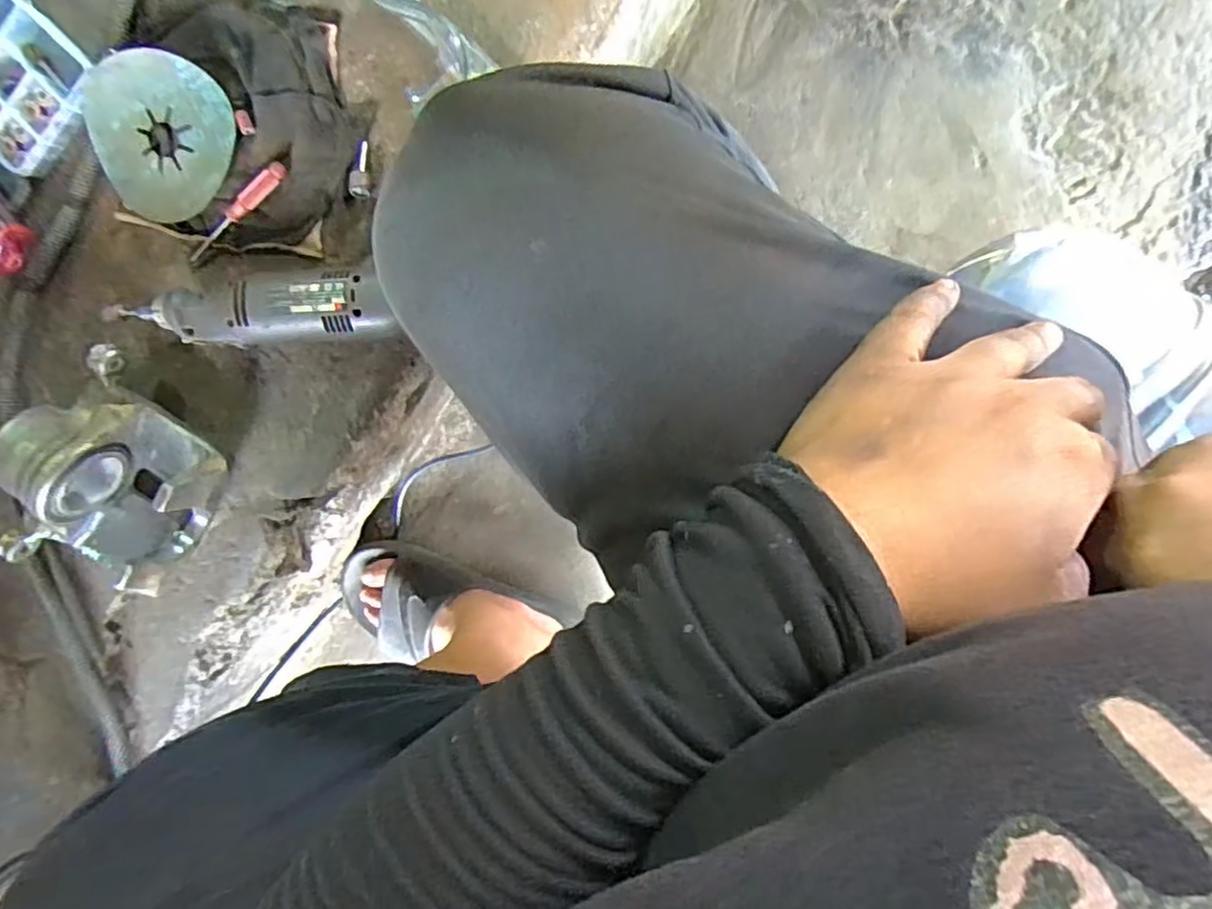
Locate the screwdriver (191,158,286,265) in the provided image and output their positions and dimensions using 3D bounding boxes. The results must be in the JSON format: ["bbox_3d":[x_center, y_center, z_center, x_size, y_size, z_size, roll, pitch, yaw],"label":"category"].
[{"bbox_3d":[-0.259,-0.168,0.472,0.097,0.009,0.014,-37,91,9],"label":"screwdriver"}]

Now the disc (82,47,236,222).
[{"bbox_3d":[-0.309,-0.220,0.470,0.103,0.013,0.105,3,110,0],"label":"disc"}]

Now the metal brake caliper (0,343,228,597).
[{"bbox_3d":[-0.347,0.025,0.477,0.122,0.079,0.169,32,99,2],"label":"metal brake caliper"}]

